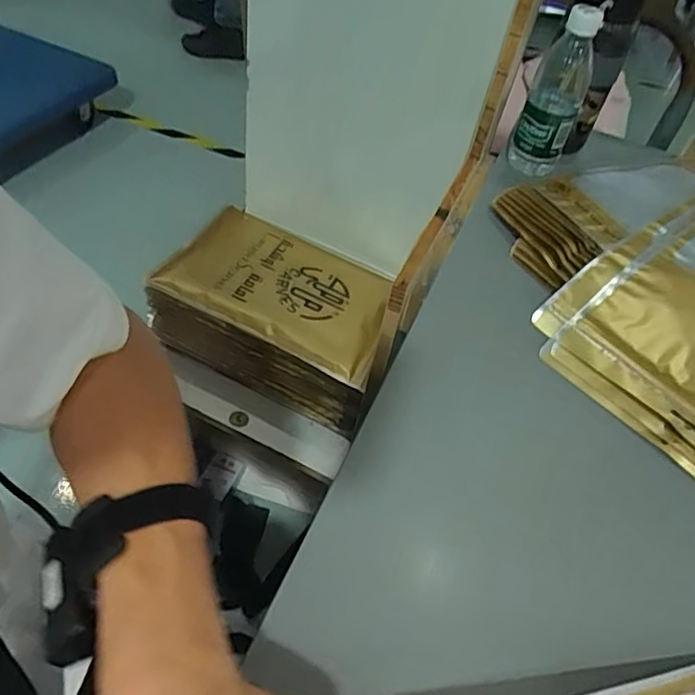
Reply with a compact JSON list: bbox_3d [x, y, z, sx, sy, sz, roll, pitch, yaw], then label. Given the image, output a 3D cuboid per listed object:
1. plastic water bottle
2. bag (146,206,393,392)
[{"bbox_3d":[0.229,-0.280,0.657,0.060,0.176,0.053,22,50,10],"label":"plastic water bottle"},{"bbox_3d":[-0.093,-0.091,0.875,0.327,0.019,0.215,26,53,6],"label":"bag"}]

